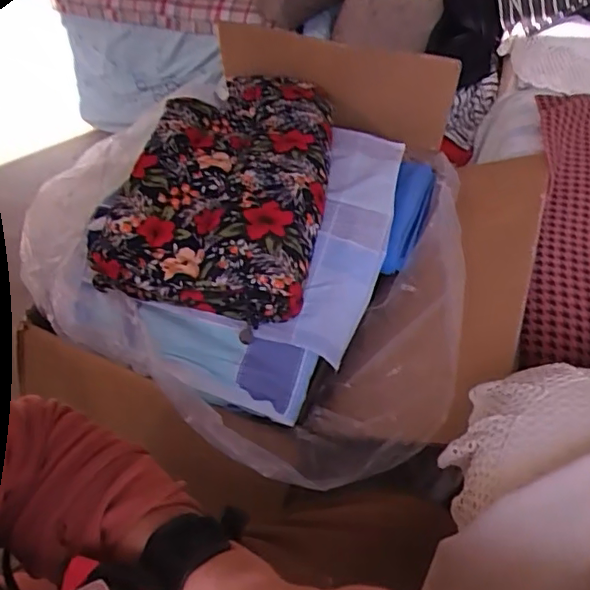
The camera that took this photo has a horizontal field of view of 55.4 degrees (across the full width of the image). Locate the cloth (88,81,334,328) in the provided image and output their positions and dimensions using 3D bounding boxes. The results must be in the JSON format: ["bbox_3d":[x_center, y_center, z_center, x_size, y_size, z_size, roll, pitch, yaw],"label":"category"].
[{"bbox_3d":[-0.076,-0.155,0.707,0.229,0.100,0.401,9,48,5],"label":"cloth"}]

